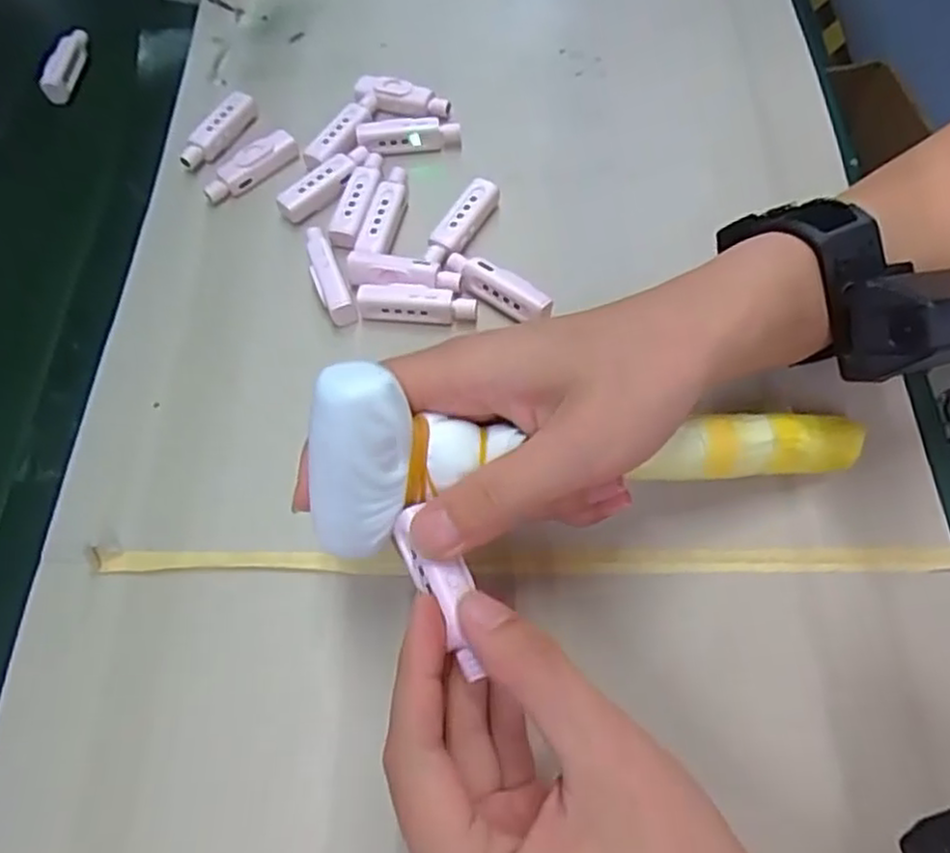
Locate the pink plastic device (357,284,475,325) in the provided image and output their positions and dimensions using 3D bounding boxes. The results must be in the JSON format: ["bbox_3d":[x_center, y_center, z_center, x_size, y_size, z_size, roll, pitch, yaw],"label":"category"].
[{"bbox_3d":[-0.027,-0.058,0.349,0.056,0.017,0.013,6,63,7],"label":"pink plastic device"}]

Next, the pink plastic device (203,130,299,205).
[{"bbox_3d":[-0.124,-0.142,0.400,0.056,0.016,0.014,-41,67,-16],"label":"pink plastic device"}]

